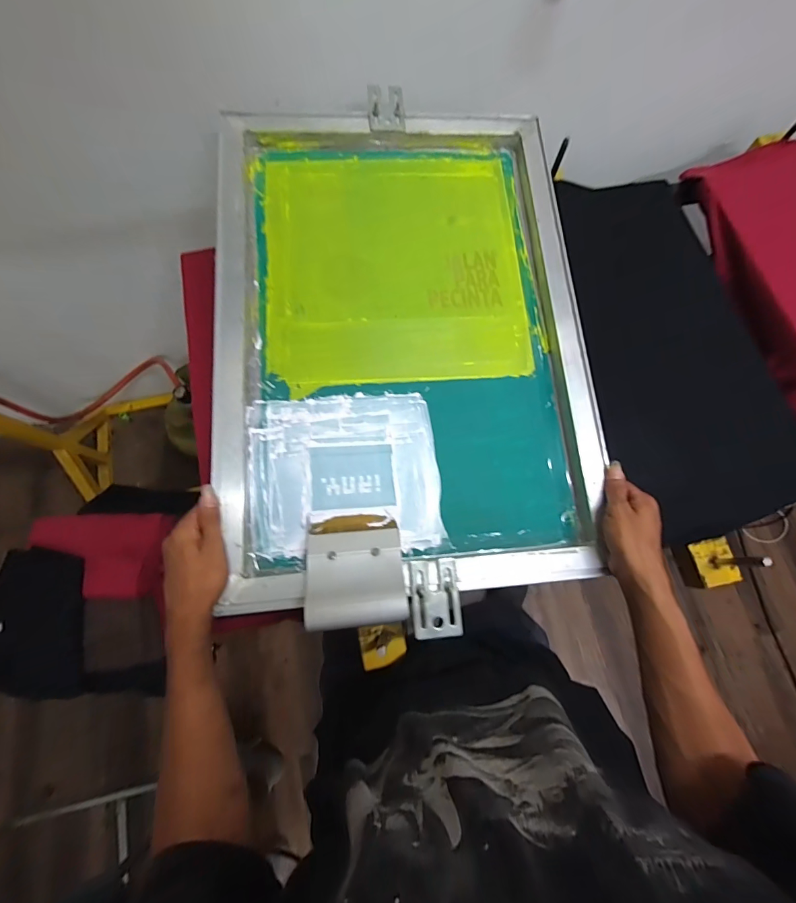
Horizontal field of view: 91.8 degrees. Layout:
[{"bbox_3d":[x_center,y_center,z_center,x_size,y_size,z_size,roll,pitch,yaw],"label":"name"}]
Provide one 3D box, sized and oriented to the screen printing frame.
[{"bbox_3d":[0.005,-0.163,0.508,0.461,0.037,0.652,-5,78,-6],"label":"screen printing frame"}]

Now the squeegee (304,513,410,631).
[{"bbox_3d":[-0.047,0.127,0.417,0.101,0.027,0.118,-2,52,-8],"label":"squeegee"}]

